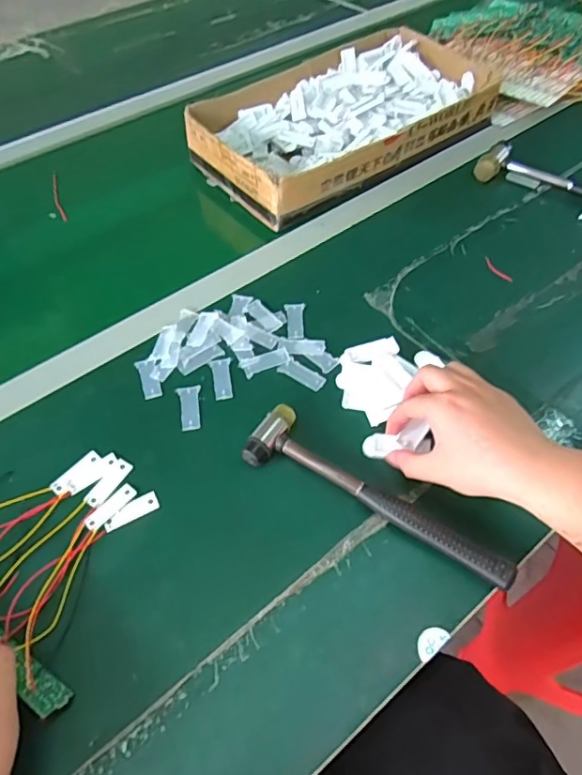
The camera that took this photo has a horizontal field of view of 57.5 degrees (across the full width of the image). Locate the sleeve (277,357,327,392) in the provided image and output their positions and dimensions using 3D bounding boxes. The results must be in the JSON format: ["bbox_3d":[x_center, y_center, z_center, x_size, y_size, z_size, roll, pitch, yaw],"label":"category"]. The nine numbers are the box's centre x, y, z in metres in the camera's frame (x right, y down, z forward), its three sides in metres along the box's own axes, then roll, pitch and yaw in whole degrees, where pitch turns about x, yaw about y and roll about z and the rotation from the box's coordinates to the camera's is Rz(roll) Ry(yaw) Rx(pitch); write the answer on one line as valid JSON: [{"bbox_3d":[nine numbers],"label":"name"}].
[{"bbox_3d":[0.012,-0.013,0.531,0.048,0.004,0.020,33,61,23],"label":"sleeve"}]

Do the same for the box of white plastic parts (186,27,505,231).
[{"bbox_3d":[0.081,-0.393,0.764,0.435,0.071,0.247,-32,59,-19],"label":"box of white plastic parts"}]

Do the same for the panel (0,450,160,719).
[{"bbox_3d":[-0.192,0.125,0.427,0.177,0.025,0.168,27,59,20],"label":"panel"}]

